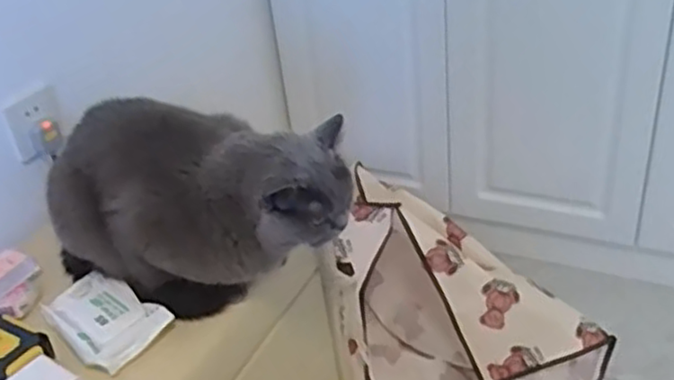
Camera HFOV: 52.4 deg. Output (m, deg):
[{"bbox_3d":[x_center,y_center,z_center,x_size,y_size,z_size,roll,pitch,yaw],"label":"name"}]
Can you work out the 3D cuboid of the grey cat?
[{"bbox_3d":[-0.166,0.027,0.814,0.378,0.201,0.160,10,37,23],"label":"grey cat"}]

